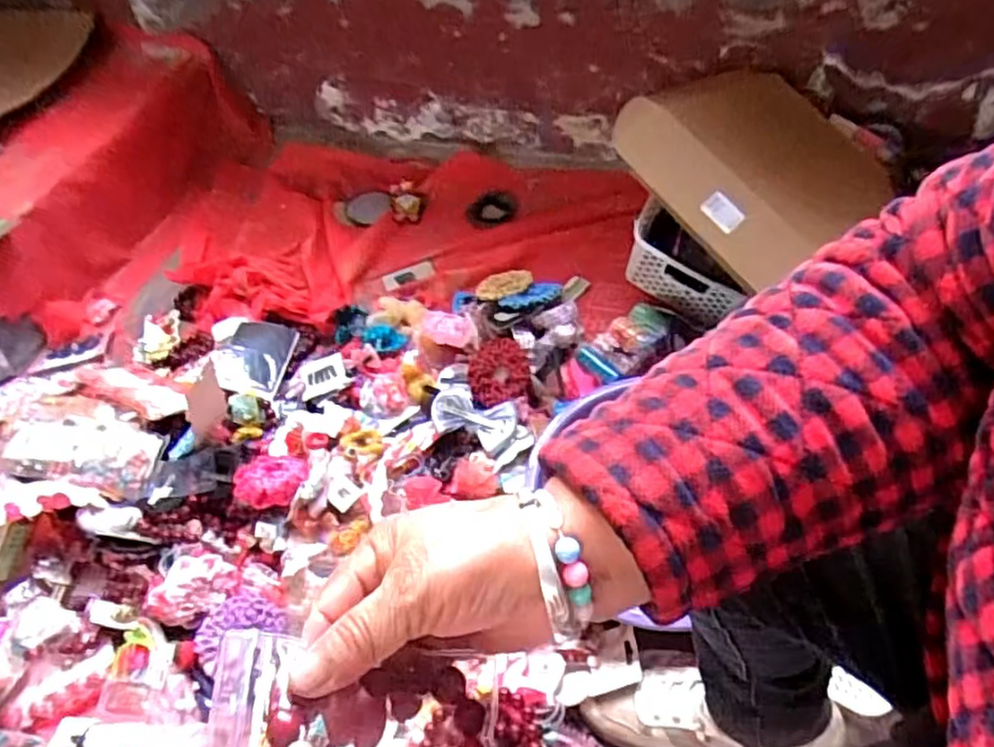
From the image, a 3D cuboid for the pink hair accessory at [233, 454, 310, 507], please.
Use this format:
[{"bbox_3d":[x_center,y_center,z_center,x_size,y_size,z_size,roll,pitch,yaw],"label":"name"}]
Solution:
[{"bbox_3d":[-0.288,0.137,0.878,0.087,0.028,0.069,-5,50,-20],"label":"pink hair accessory"}]

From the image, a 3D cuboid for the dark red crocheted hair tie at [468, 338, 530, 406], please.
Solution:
[{"bbox_3d":[0.001,-0.001,0.976,0.094,0.024,0.091,-5,80,31],"label":"dark red crocheted hair tie"}]

